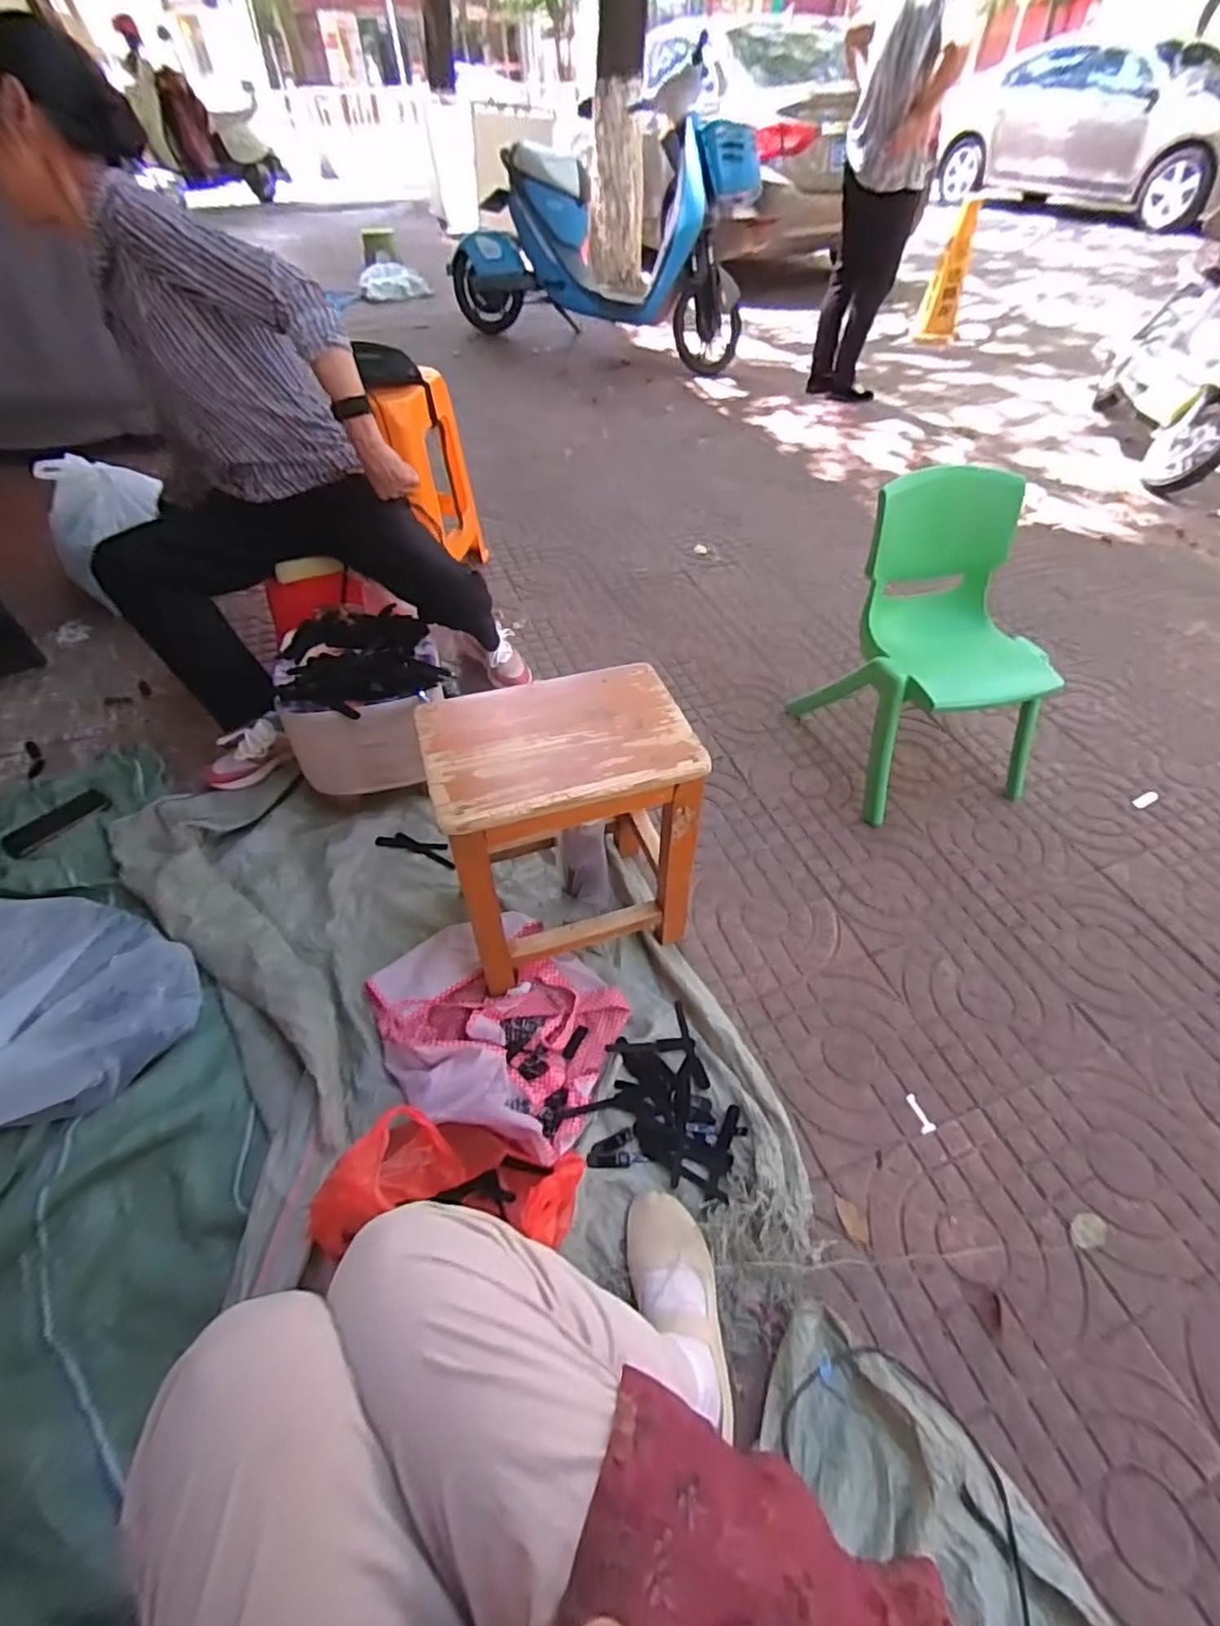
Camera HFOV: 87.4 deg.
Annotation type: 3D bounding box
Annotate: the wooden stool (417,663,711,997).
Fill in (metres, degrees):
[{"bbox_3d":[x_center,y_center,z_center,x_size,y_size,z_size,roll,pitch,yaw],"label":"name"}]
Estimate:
[{"bbox_3d":[-0.063,0.014,0.886,0.311,0.310,0.243,-14,51,-11],"label":"wooden stool"}]

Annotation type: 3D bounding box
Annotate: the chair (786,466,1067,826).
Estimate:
[{"bbox_3d":[0.580,-0.274,1.131,0.343,0.476,0.360,-16,51,-13],"label":"chair"}]

